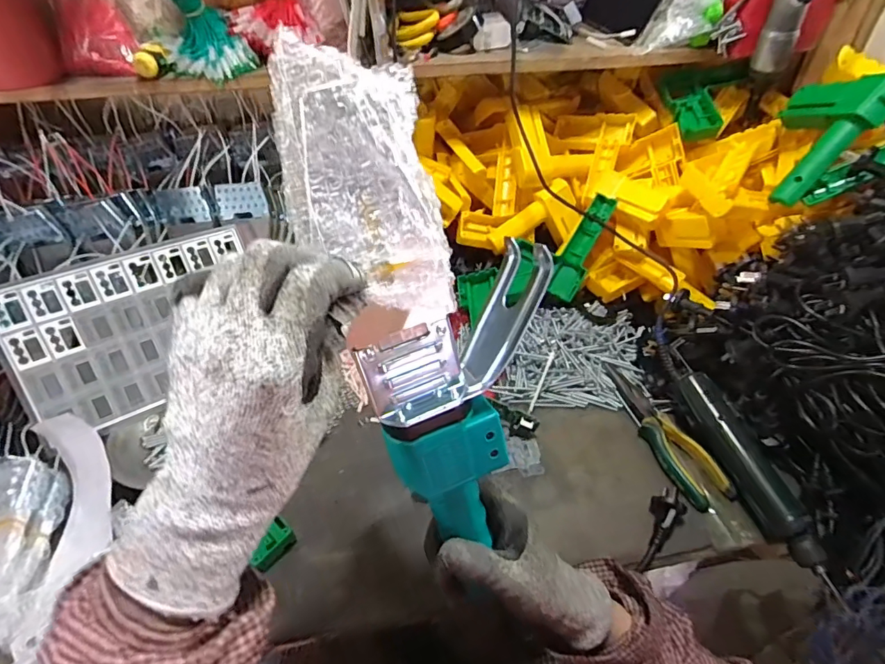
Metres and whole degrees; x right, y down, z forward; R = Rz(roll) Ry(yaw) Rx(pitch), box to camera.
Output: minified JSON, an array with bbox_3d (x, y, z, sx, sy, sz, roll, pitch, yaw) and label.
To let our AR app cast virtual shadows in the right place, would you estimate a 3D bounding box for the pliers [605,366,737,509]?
[{"bbox_3d":[0.253,0.116,0.562,0.051,0.020,0.189,-18,49,-17],"label":"pliers"}]

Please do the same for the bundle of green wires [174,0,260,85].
[{"bbox_3d":[-0.273,-0.356,0.548,0.091,0.108,0.044,-15,48,-14],"label":"bundle of green wires"}]

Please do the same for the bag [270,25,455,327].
[{"bbox_3d":[-0.038,-0.067,0.244,0.075,0.141,0.016,-18,23,-16],"label":"bag"}]

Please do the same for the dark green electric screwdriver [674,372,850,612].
[{"bbox_3d":[0.325,0.144,0.512,0.042,0.049,0.229,-13,47,-12],"label":"dark green electric screwdriver"}]

